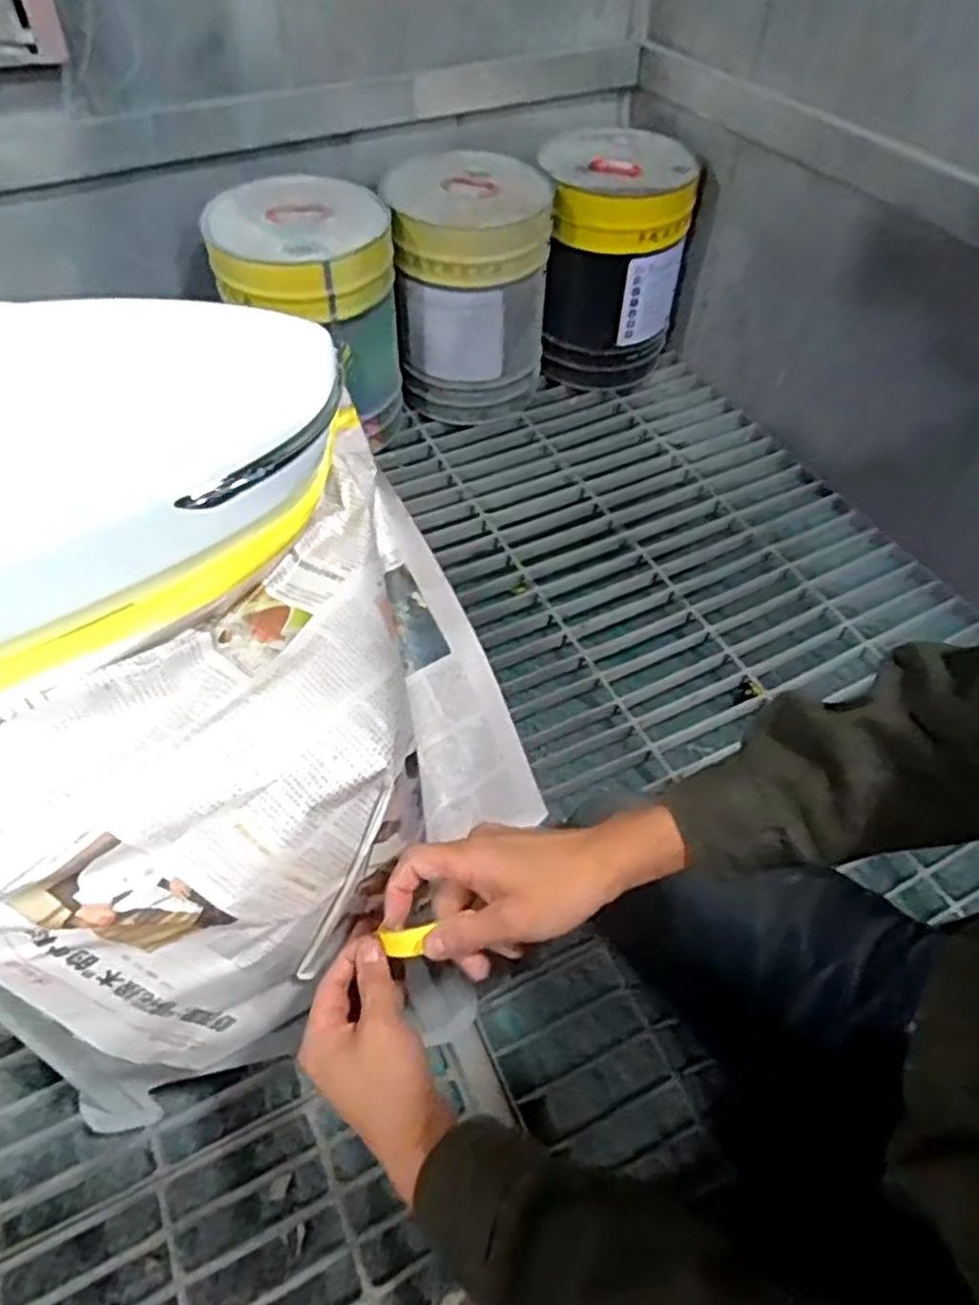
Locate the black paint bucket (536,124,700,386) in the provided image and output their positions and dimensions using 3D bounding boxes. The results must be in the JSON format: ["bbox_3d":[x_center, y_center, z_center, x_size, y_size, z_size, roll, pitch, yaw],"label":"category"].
[{"bbox_3d":[0.201,-0.675,1.294,0.229,0.328,0.245,-1,51,-1],"label":"black paint bucket"}]

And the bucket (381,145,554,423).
[{"bbox_3d":[-0.035,-0.595,1.276,0.256,0.355,0.225,3,51,2],"label":"bucket"}]

